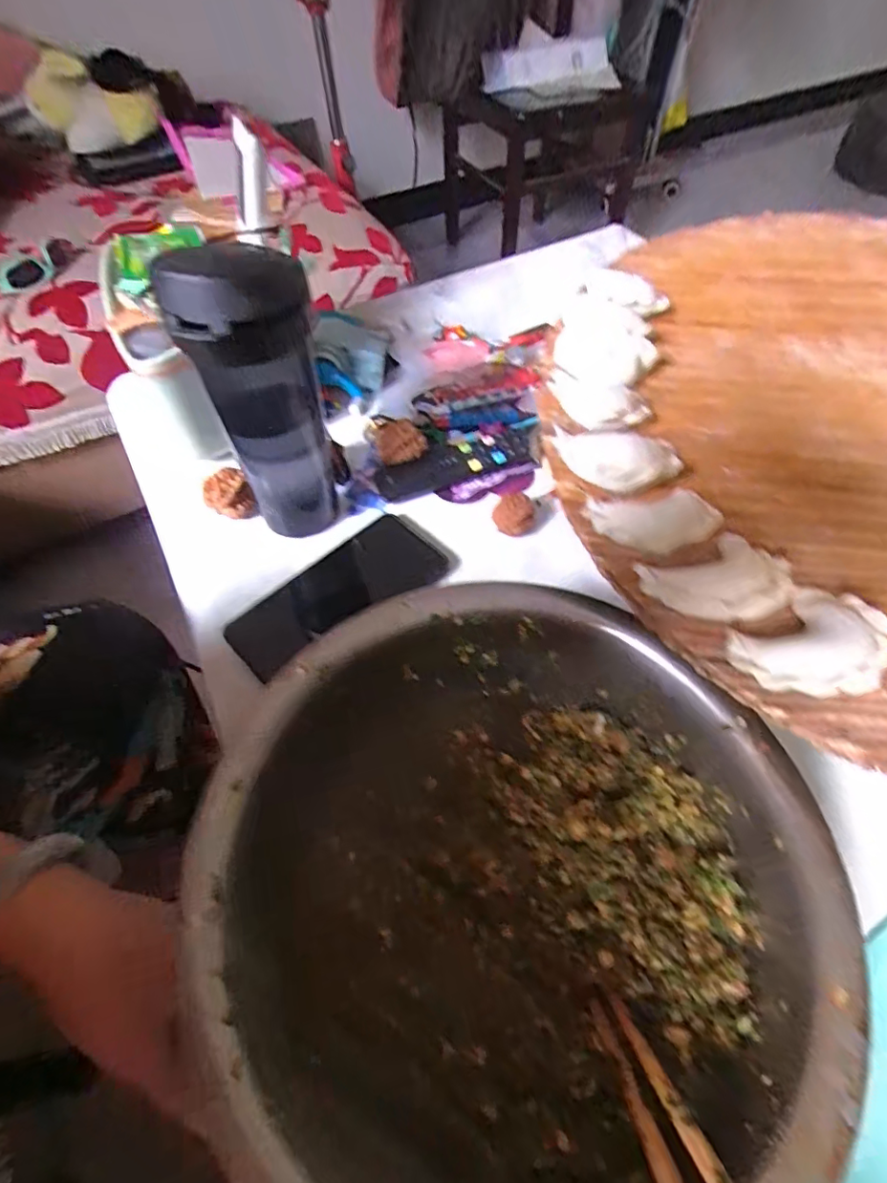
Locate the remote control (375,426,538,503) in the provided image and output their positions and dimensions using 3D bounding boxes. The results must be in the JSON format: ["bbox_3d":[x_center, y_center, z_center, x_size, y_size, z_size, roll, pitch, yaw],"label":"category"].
[{"bbox_3d":[0.013,-0.116,0.464,0.146,0.015,0.040,-17,59,-11],"label":"remote control"}]

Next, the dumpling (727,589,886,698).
[{"bbox_3d":[0.151,0.023,0.216,0.056,0.022,0.042,-25,61,-14],"label":"dumpling"}]

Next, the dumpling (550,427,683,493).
[{"bbox_3d":[0.090,-0.071,0.277,0.062,0.024,0.043,8,58,6],"label":"dumpling"}]

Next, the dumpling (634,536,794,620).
[{"bbox_3d":[0.121,-0.002,0.235,0.058,0.024,0.039,-8,58,-4],"label":"dumpling"}]

